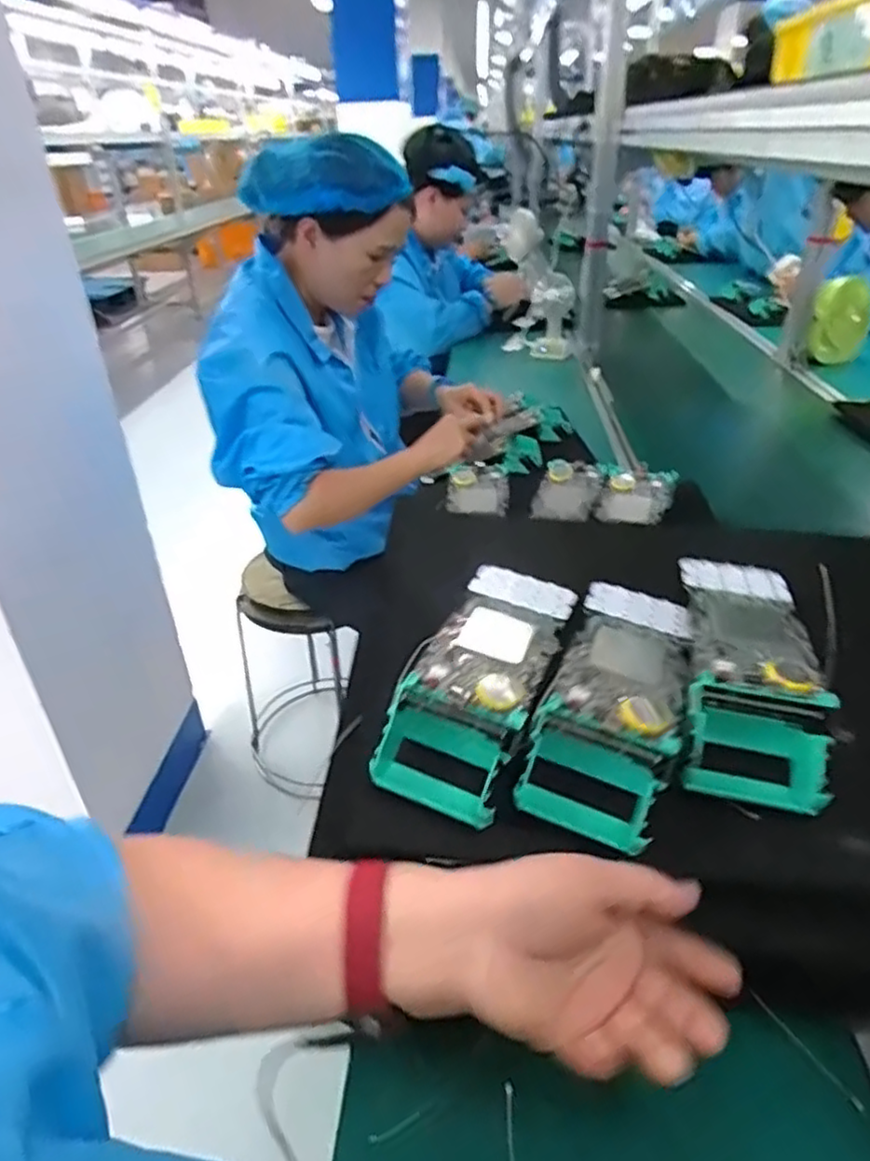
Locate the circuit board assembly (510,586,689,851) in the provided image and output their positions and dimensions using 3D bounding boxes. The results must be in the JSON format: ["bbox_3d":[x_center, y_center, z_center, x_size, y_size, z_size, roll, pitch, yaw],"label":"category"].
[{"bbox_3d":[0.109,0.068,0.410,0.079,0.058,0.170,13,36,22],"label":"circuit board assembly"}]

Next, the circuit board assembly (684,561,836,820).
[{"bbox_3d":[0.182,0.043,0.411,0.080,0.053,0.174,5,47,11],"label":"circuit board assembly"}]

